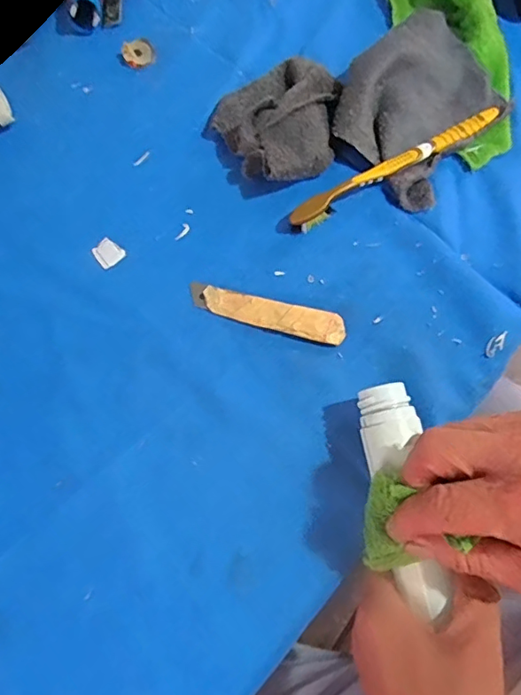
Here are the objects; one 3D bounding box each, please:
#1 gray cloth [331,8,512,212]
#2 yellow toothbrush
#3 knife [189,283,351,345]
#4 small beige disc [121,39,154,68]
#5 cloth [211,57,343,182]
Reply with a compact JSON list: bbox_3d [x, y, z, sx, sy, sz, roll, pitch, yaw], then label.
[{"bbox_3d":[0.121,-0.187,0.402,0.108,0.034,0.145,39,75,13],"label":"gray cloth"},{"bbox_3d":[0.103,-0.136,0.393,0.184,0.018,0.013,-30,73,-10],"label":"yellow toothbrush"},{"bbox_3d":[0.005,-0.024,0.359,0.108,0.006,0.023,14,71,6],"label":"knife"},{"bbox_3d":[-0.104,-0.249,0.443,0.025,0.008,0.021,-15,71,-5],"label":"small beige disc"},{"bbox_3d":[0.019,-0.176,0.402,0.103,0.032,0.097,-42,75,-13],"label":"cloth"}]

